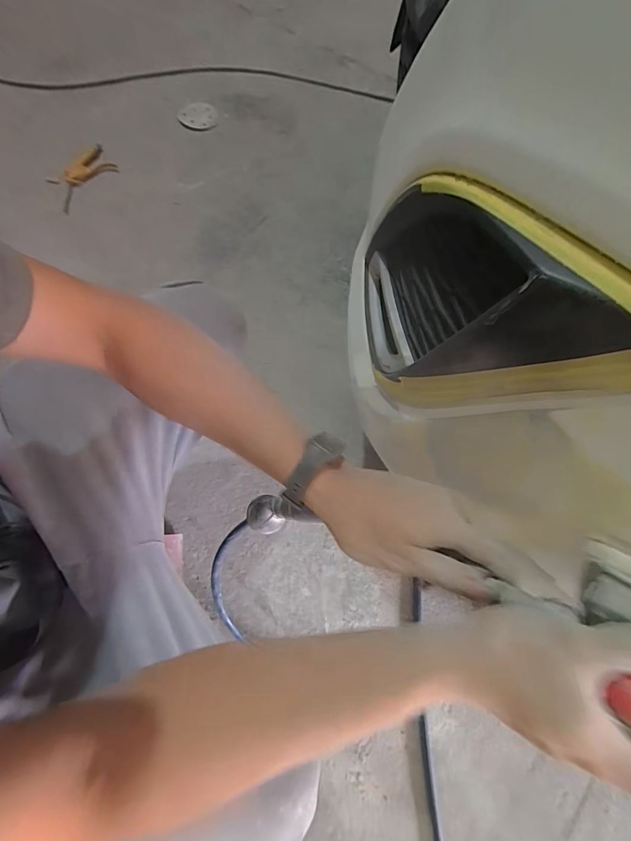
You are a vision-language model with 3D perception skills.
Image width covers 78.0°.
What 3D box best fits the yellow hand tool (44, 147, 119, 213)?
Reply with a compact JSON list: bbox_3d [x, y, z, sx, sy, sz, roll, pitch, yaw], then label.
[{"bbox_3d":[-0.543,-0.565,0.906,0.106,0.018,0.180,36,70,10],"label":"yellow hand tool"}]

